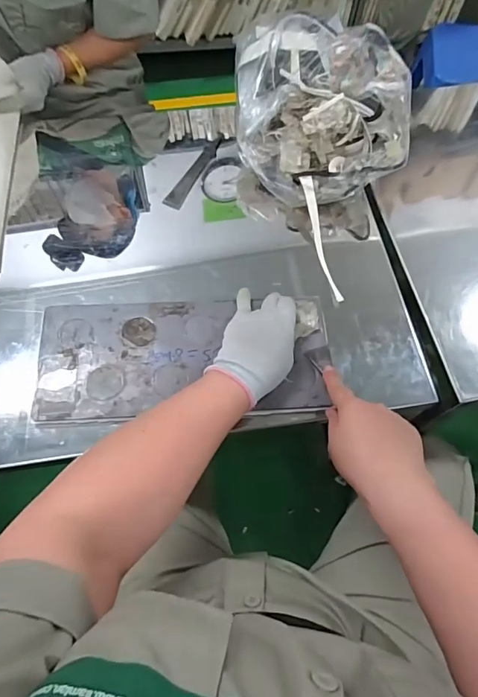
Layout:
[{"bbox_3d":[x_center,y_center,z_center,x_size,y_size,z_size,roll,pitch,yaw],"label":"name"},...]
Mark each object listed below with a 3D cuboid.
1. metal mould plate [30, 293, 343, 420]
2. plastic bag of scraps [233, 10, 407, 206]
[{"bbox_3d":[-0.064,0.008,0.542,0.346,0.012,0.151,-2,67,-3],"label":"metal mould plate"},{"bbox_3d":[0.106,-0.364,0.636,0.215,0.123,0.287,-3,67,-3],"label":"plastic bag of scraps"}]

